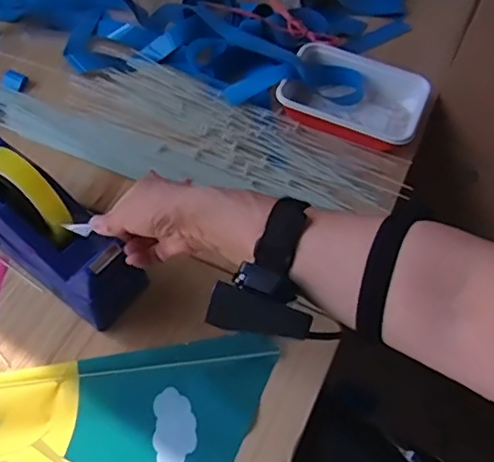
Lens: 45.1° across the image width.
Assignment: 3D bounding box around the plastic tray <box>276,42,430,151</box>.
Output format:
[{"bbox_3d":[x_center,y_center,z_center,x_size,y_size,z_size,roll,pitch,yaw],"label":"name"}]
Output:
[{"bbox_3d":[0.130,-0.163,0.724,0.168,0.038,0.117,24,61,11],"label":"plastic tray"}]

